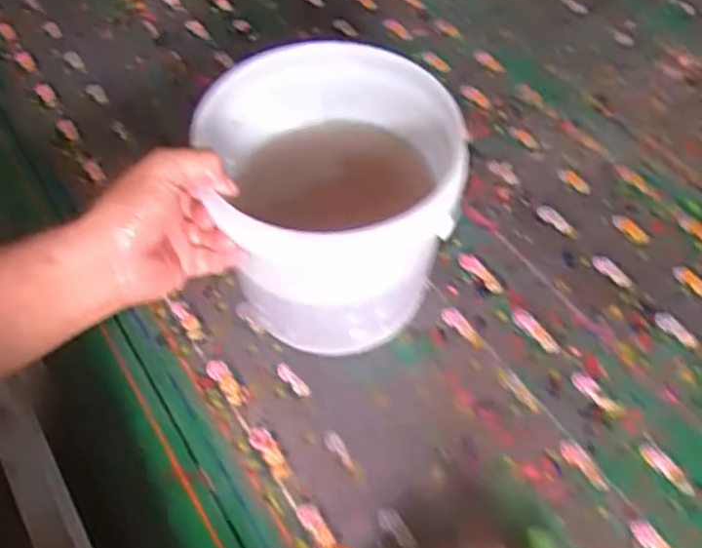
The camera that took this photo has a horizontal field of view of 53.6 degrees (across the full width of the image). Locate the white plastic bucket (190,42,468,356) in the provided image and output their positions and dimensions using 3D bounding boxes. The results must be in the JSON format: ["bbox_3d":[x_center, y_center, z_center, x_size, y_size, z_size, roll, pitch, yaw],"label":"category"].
[{"bbox_3d":[-0.016,-0.054,0.585,0.193,0.179,0.193,-1,55,2],"label":"white plastic bucket"}]

